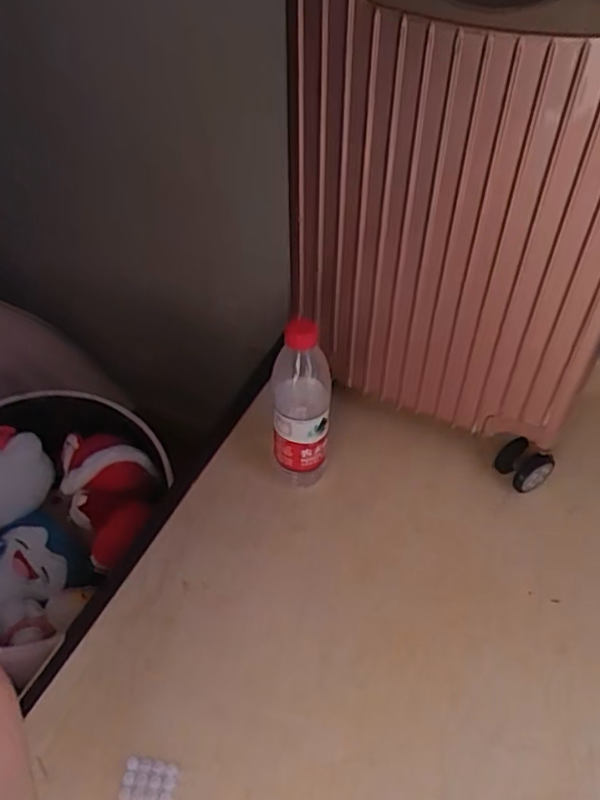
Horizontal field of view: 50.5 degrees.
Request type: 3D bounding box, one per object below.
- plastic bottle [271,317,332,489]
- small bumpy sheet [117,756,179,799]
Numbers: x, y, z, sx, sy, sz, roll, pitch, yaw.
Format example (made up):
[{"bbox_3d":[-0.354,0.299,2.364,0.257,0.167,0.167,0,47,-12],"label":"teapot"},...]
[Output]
[{"bbox_3d":[0.001,0.008,0.665,0.062,0.210,0.061,0,48,1],"label":"plastic bottle"},{"bbox_3d":[-0.127,0.320,0.532,0.044,0.006,0.033,4,48,5],"label":"small bumpy sheet"}]

